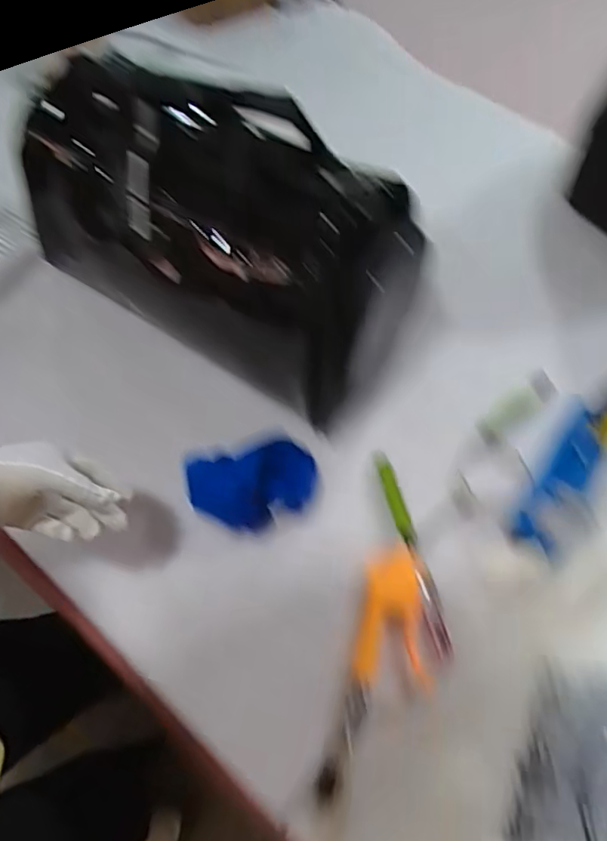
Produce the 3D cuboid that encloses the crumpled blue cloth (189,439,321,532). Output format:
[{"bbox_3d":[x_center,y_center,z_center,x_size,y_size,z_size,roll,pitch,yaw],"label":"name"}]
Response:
[{"bbox_3d":[-0.056,0.075,0.647,0.146,0.062,0.085,-7,62,-6],"label":"crumpled blue cloth"}]

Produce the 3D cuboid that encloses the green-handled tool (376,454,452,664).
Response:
[{"bbox_3d":[0.122,0.141,0.637,0.024,0.011,0.234,-10,62,-7],"label":"green-handled tool"}]

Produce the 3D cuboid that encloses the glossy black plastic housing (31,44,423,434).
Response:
[{"bbox_3d":[-0.115,-0.231,0.664,0.448,0.323,0.156,32,65,15],"label":"glossy black plastic housing"}]

